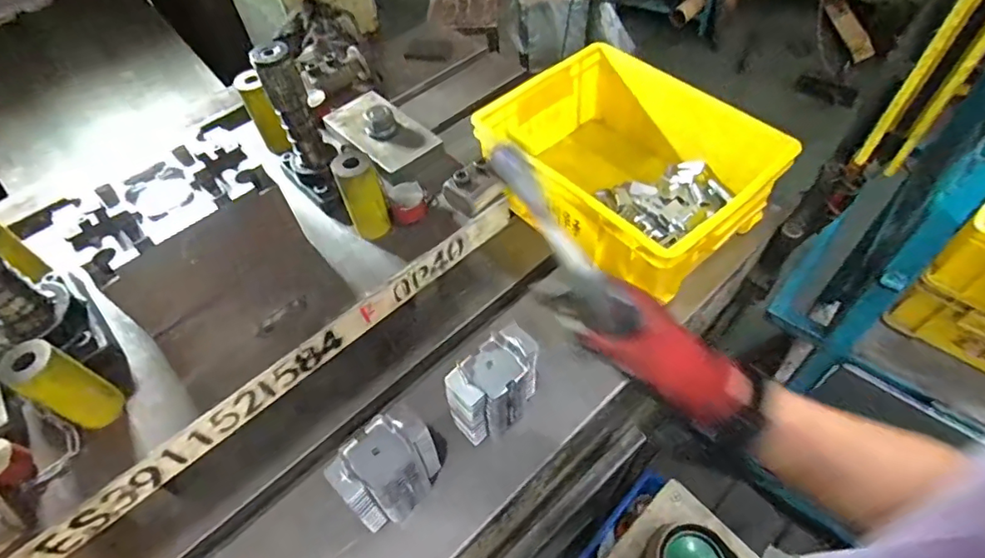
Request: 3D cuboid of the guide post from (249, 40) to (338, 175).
[{"bbox_3d":[-0.211,-0.178,0.571,0.045,0.143,0.036,-22,55,-12],"label":"guide post"}]

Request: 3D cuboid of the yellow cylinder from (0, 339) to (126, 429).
[{"bbox_3d":[-0.363,0.092,0.456,0.040,0.093,0.042,21,58,18],"label":"yellow cylinder"}]

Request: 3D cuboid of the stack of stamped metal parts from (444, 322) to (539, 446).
[{"bbox_3d":[0.002,0.112,0.542,0.101,0.109,0.052,-34,58,-19],"label":"stack of stamped metal parts"}]

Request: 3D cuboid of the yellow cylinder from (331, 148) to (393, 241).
[{"bbox_3d":[-0.136,-0.088,0.564,0.040,0.094,0.034,-22,55,-12],"label":"yellow cylinder"}]

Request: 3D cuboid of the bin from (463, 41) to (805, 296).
[{"bbox_3d":[0.176,-0.143,0.735,0.259,0.153,0.335,-38,60,-21],"label":"bin"}]

